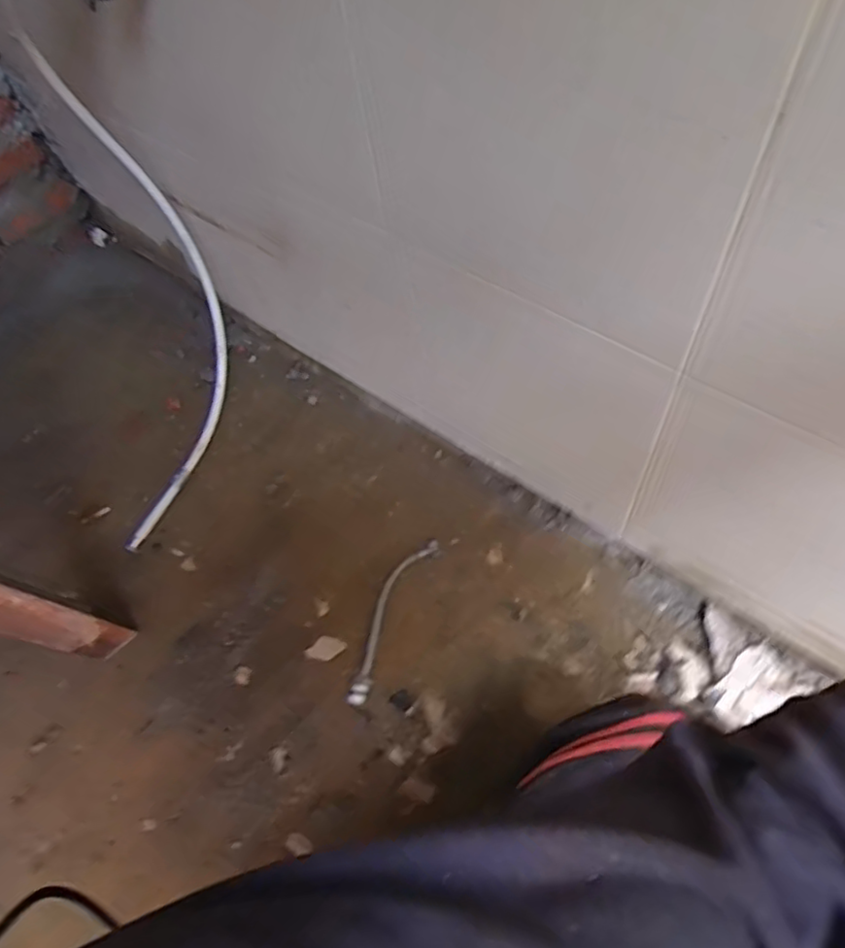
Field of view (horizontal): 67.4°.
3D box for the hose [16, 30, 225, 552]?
[{"bbox_3d":[-0.395,-0.228,0.918,0.139,0.267,0.650,-5,107,1],"label":"hose"}]

